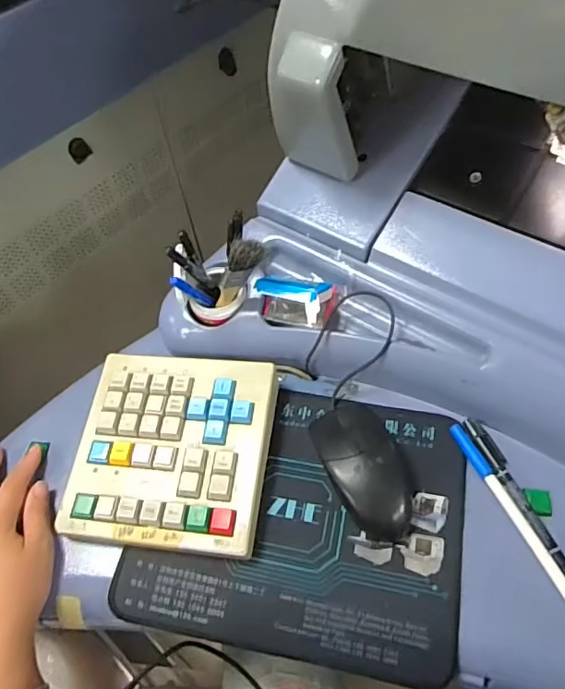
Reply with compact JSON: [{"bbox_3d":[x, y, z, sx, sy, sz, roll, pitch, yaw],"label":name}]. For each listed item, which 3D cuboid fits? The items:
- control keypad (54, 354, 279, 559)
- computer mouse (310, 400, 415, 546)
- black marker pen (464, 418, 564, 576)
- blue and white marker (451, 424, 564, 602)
[{"bbox_3d":[-0.091,0.083,0.433,0.157,0.027,0.157,5,57,8],"label":"control keypad"},{"bbox_3d":[0.064,0.095,0.418,0.056,0.035,0.116,-20,57,-9],"label":"computer mouse"},{"bbox_3d":[0.185,0.118,0.405,0.020,0.012,0.139,-22,57,-10],"label":"black marker pen"},{"bbox_3d":[0.177,0.129,0.395,0.014,0.012,0.157,-23,57,-10],"label":"blue and white marker"}]

